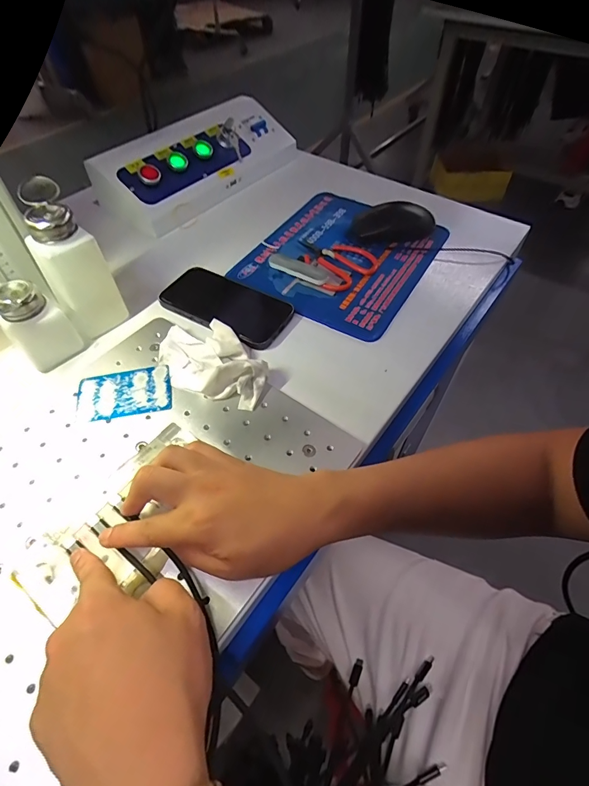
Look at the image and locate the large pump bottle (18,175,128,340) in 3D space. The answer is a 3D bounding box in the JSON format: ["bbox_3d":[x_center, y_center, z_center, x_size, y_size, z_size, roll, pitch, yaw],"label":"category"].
[{"bbox_3d":[-0.221,-0.129,0.394,0.057,0.127,0.067,-29,58,-20],"label":"large pump bottle"}]

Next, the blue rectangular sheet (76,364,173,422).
[{"bbox_3d":[-0.161,0.000,0.377,0.085,0.004,0.052,-11,53,-8],"label":"blue rectangular sheet"}]

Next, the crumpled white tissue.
[{"bbox_3d":[-0.081,-0.038,0.394,0.121,0.028,0.083,19,55,14],"label":"crumpled white tissue"}]

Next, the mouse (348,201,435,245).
[{"bbox_3d":[0.131,-0.231,0.543,0.116,0.036,0.058,-9,53,-7],"label":"mouse"}]

